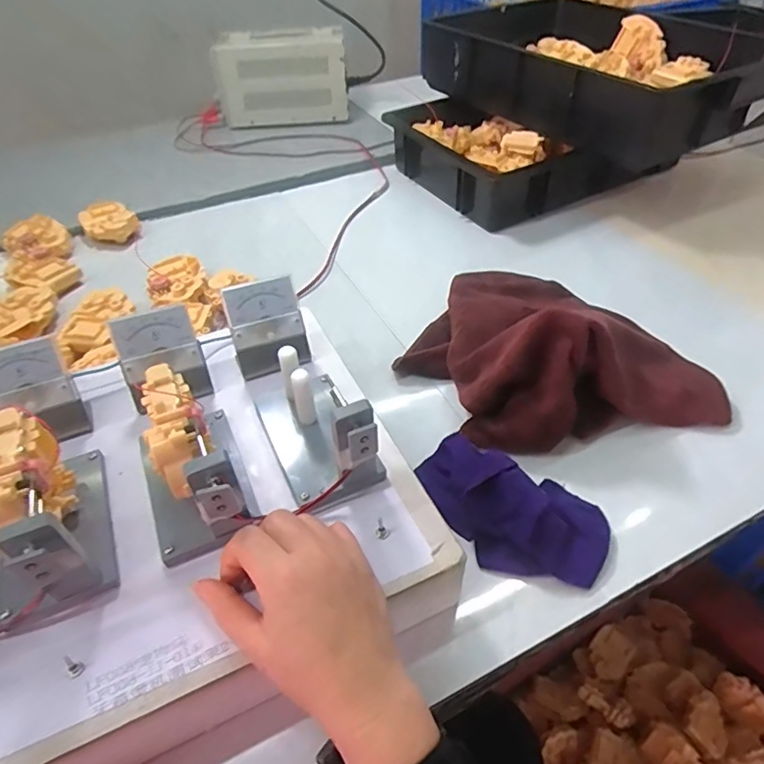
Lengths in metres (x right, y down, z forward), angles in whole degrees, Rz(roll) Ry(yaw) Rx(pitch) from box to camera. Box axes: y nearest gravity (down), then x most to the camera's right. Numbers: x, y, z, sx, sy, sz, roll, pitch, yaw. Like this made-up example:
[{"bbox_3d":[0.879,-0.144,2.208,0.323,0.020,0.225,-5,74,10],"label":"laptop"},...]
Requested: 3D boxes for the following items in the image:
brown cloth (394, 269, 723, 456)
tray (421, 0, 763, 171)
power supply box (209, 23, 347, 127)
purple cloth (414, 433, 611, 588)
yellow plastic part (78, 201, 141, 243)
[{"bbox_3d":[0.170,-0.059,0.547,0.300,0.110,0.236,-8,46,-6],"label":"brown cloth"},{"bbox_3d":[0.356,-0.498,0.850,0.397,0.106,0.470,-29,51,-24],"label":"tray"},{"bbox_3d":[-0.192,-0.576,1.028,0.244,0.151,0.088,-16,47,-13],"label":"power supply box"},{"bbox_3d":[0.105,0.100,0.440,0.161,0.052,0.094,12,47,13],"label":"purple cloth"},{"bbox_3d":[-0.394,-0.231,0.776,0.074,0.049,0.059,-24,49,-20],"label":"yellow plastic part"}]

